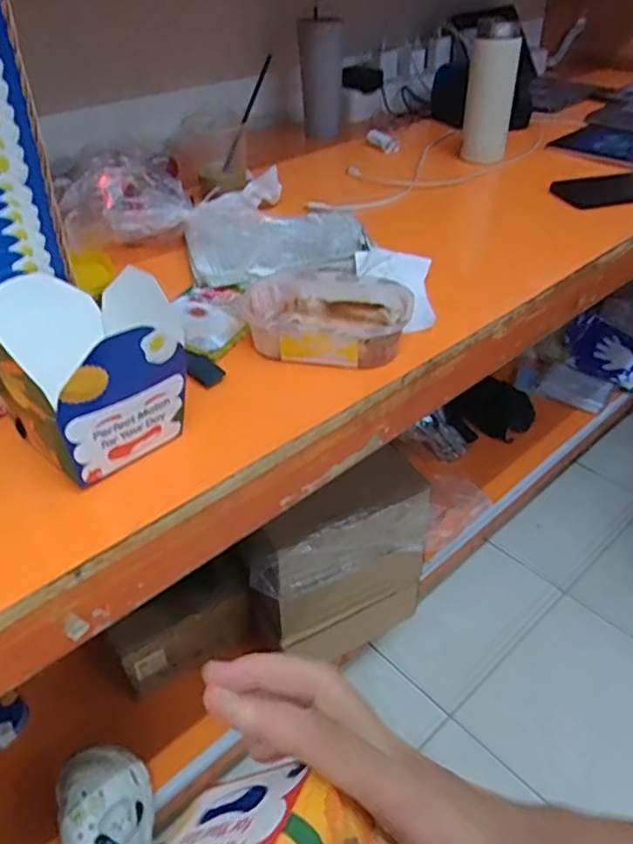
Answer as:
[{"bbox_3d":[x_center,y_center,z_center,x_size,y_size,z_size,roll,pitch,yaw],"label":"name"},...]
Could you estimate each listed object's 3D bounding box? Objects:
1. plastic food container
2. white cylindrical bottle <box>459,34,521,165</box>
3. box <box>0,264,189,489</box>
[{"bbox_3d":[0.009,-0.094,0.588,0.147,0.044,0.103,7,39,10],"label":"plastic food container"},{"bbox_3d":[0.266,-0.488,0.989,0.079,0.203,0.055,13,60,9],"label":"white cylindrical bottle"},{"bbox_3d":[-0.162,-0.036,0.460,0.122,0.101,0.110,29,47,32],"label":"box"}]

